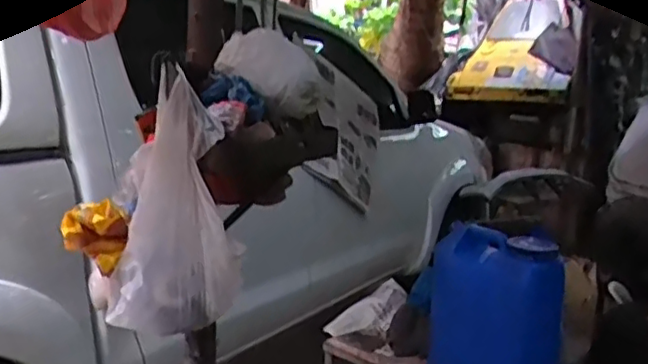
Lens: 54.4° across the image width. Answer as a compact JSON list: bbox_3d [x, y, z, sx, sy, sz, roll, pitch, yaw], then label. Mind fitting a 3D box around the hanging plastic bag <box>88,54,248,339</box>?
[{"bbox_3d":[-0.239,0.045,0.958,0.211,0.358,0.173,1,11,-17],"label":"hanging plastic bag"}]

